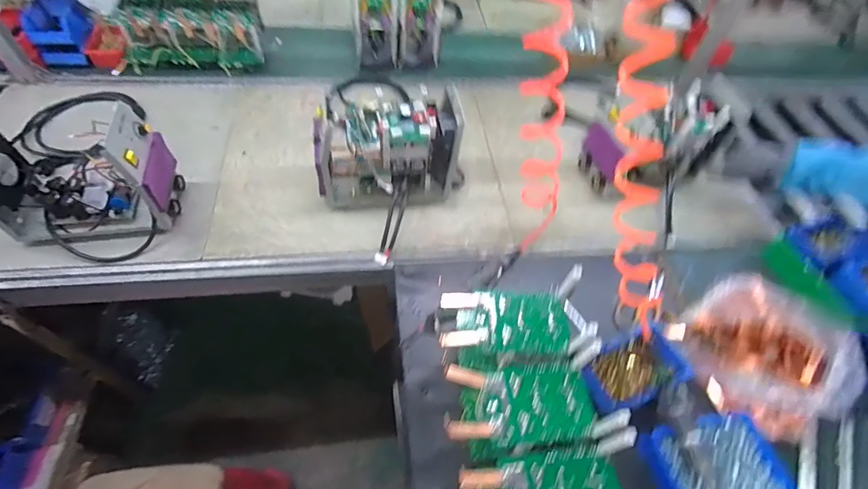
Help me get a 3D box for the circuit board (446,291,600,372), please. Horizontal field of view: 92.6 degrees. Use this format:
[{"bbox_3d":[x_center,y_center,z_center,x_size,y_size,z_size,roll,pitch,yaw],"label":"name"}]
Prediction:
[{"bbox_3d":[0.136,0.139,0.705,0.242,0.025,0.131,0,58,0],"label":"circuit board"}]

